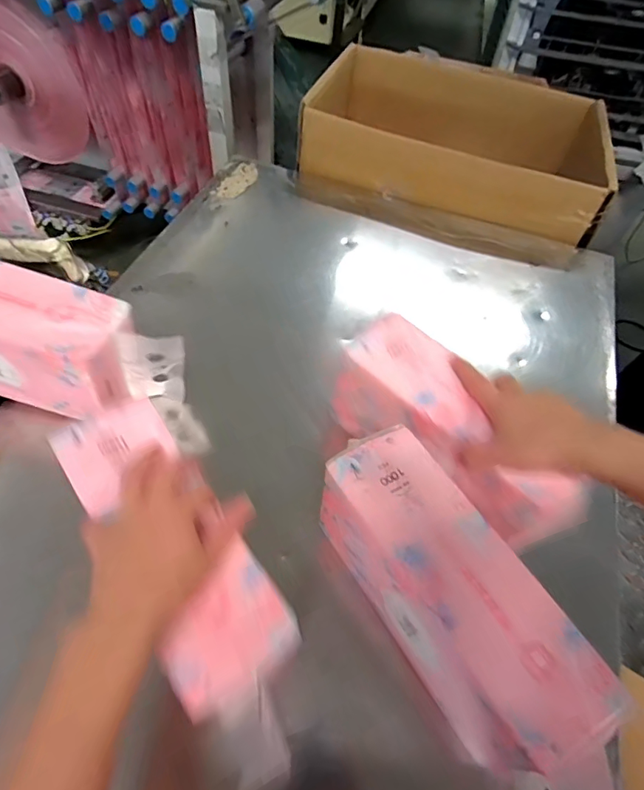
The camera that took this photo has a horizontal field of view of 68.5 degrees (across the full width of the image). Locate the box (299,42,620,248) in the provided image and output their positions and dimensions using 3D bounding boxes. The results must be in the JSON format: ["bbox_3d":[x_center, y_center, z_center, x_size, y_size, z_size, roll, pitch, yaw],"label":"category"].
[{"bbox_3d":[0.257,-0.484,0.916,0.535,0.132,0.396,16,56,7],"label":"box"}]

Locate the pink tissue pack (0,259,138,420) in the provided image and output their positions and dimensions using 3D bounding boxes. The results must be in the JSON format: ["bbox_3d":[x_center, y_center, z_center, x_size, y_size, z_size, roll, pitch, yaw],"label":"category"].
[{"bbox_3d":[-0.334,-0.069,0.508,0.256,0.125,0.090,13,55,5],"label":"pink tissue pack"}]

